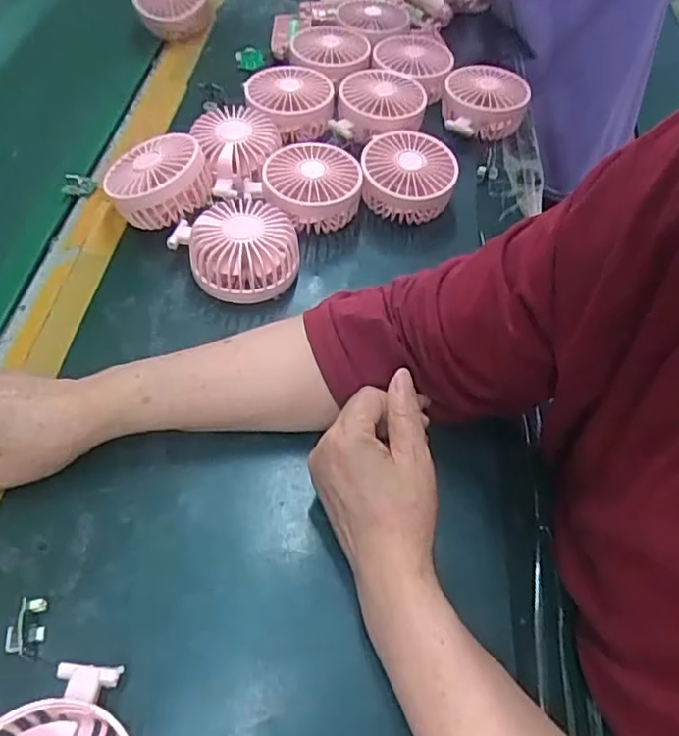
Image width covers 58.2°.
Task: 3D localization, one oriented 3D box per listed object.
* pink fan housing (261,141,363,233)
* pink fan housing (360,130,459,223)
[{"bbox_3d":[-0.024,-0.164,0.547,0.085,0.041,0.085,1,53,-1],"label":"pink fan housing"},{"bbox_3d":[0.064,-0.181,0.574,0.086,0.046,0.092,11,54,2],"label":"pink fan housing"}]

